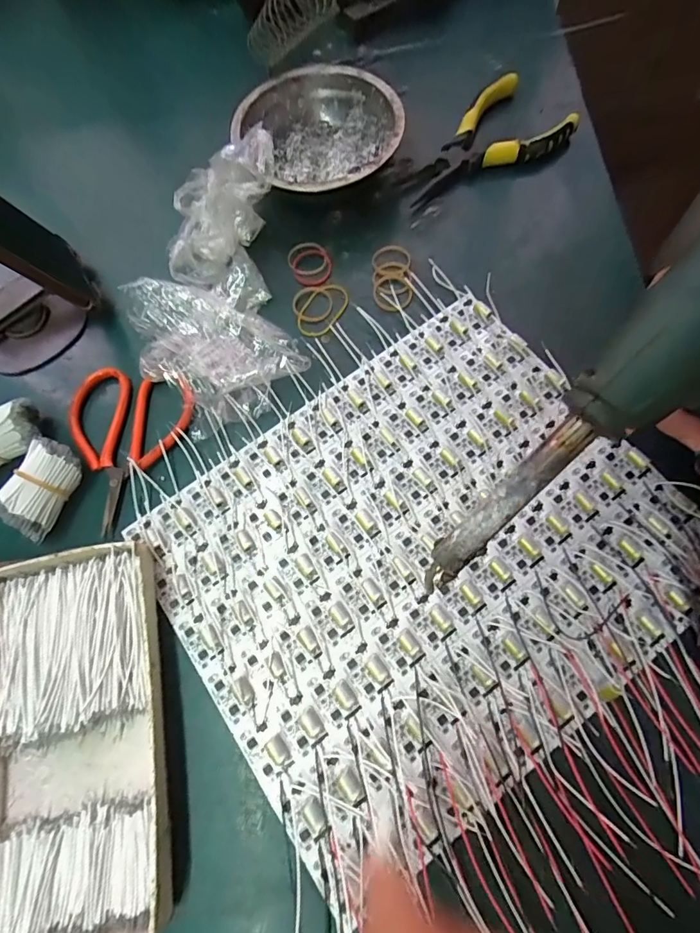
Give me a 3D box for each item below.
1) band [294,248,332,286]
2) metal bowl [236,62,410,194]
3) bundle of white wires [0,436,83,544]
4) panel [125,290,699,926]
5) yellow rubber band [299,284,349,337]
[{"bbox_3d":[-0.029,-0.153,0.333,0.030,0.004,0.031,-1,72,3],"label":"band"},{"bbox_3d":[-0.022,-0.253,0.347,0.120,0.046,0.125,-33,73,-7],"label":"metal bowl"},{"bbox_3d":[-0.192,0.014,0.275,0.031,0.033,0.056,26,76,11],"label":"bundle of white wires"},{"bbox_3d":[0.039,0.046,0.261,0.281,0.018,0.240,-36,73,-12],"label":"panel"},{"bbox_3d":[-0.019,-0.116,0.321,0.029,0.007,0.045,20,75,9],"label":"yellow rubber band"}]

